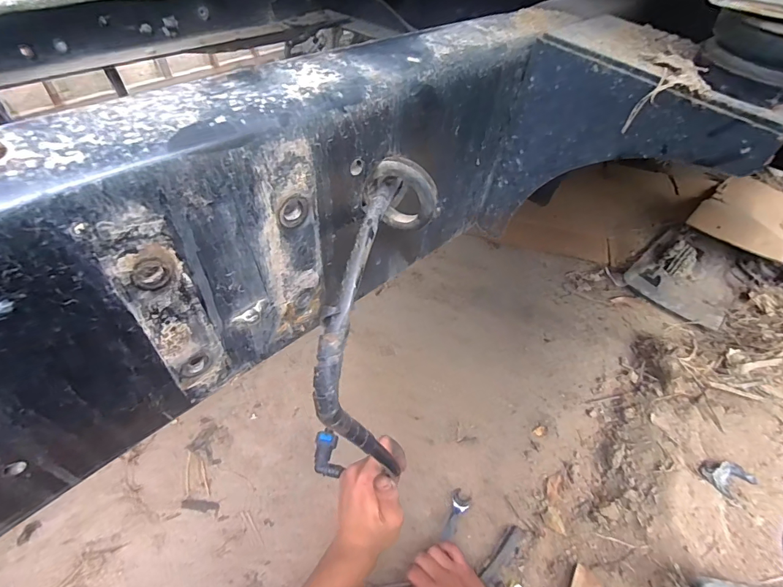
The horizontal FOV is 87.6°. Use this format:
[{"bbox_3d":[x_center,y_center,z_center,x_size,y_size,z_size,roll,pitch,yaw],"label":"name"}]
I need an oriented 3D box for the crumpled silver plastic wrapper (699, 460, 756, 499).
[{"bbox_3d":[0.554,0.297,0.673,0.069,0.014,0.057,-17,52,-20],"label":"crumpled silver plastic wrapper"}]

